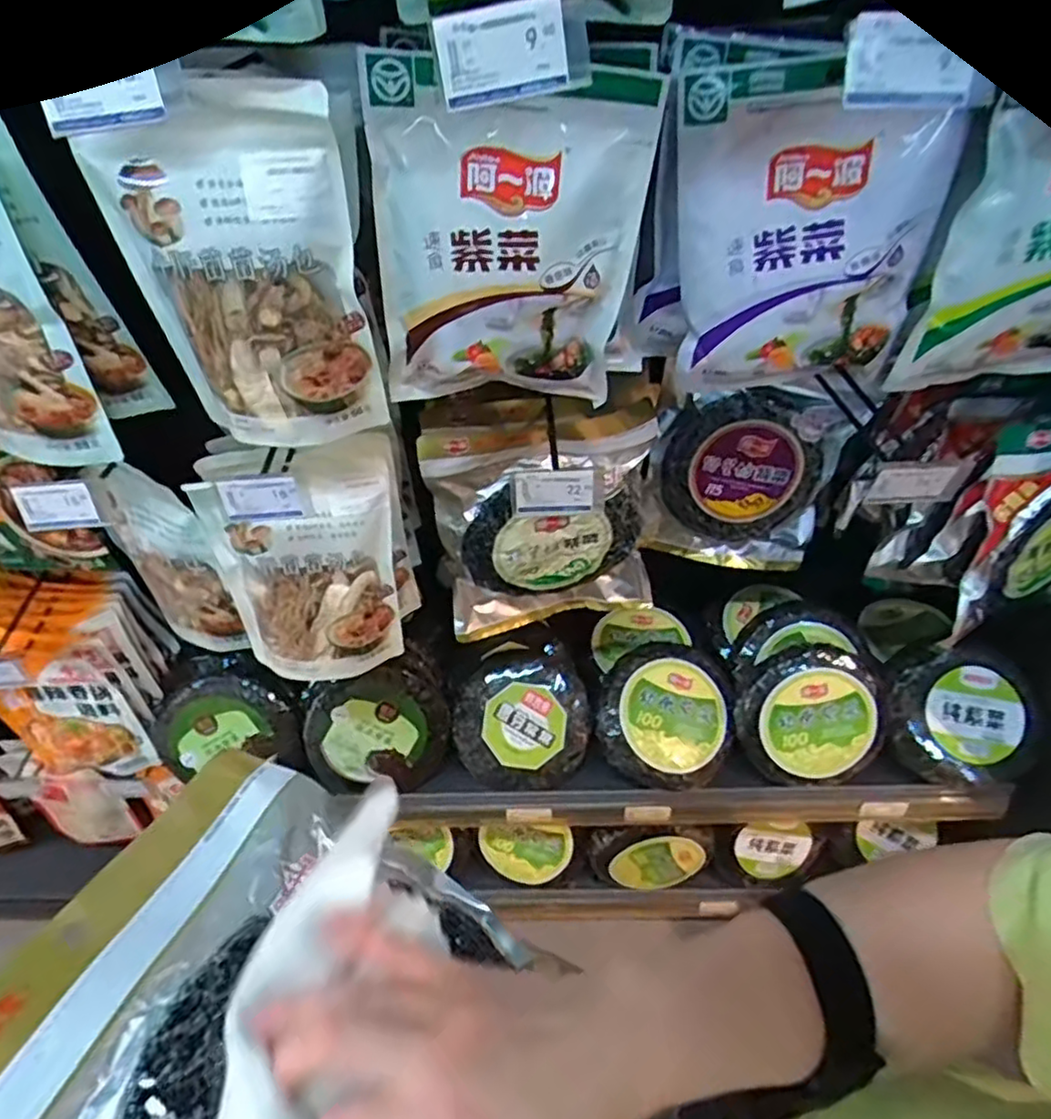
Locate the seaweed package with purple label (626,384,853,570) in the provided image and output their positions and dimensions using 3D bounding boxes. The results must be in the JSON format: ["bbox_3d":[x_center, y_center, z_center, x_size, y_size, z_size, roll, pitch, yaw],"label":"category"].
[{"bbox_3d":[0.293,-0.102,0.955,0.265,0.292,0.044,-4,38,5],"label":"seaweed package with purple label"}]

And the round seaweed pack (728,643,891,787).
[{"bbox_3d":[0.426,0.230,1.003,0.207,0.043,0.207,0,97,-1],"label":"round seaweed pack"}]

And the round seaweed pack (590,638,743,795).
[{"bbox_3d":[0.208,0.231,1.021,0.215,0.040,0.215,4,72,-13],"label":"round seaweed pack"}]

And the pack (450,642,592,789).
[{"bbox_3d":[-0.007,0.240,1.035,0.208,0.033,0.203,0,74,0],"label":"pack"}]

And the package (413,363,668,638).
[{"bbox_3d":[0.029,-0.049,0.823,0.267,0.310,0.075,-14,42,-7],"label":"package"}]

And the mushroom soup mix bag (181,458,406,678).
[{"bbox_3d":[-0.230,0.022,0.731,0.189,0.249,0.033,-6,32,-3],"label":"mushroom soup mix bag"}]

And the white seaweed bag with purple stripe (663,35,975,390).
[{"bbox_3d":[0.212,-0.256,0.539,0.208,0.238,0.059,11,50,11],"label":"white seaweed bag with purple stripe"}]

